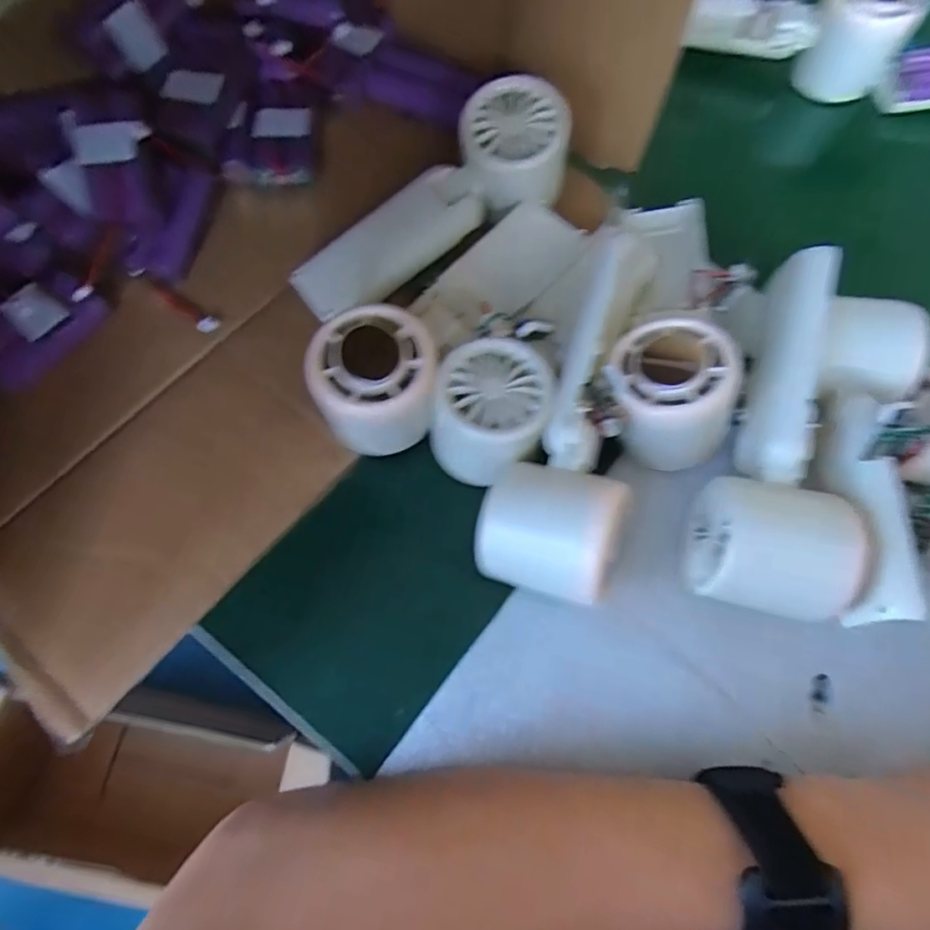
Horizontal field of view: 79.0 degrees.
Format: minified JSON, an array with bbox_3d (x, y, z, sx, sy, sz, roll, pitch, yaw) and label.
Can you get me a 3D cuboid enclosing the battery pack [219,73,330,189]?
[{"bbox_3d":[-0.114,-0.207,0.342,0.052,0.016,0.080,4,73,2],"label":"battery pack"}]

